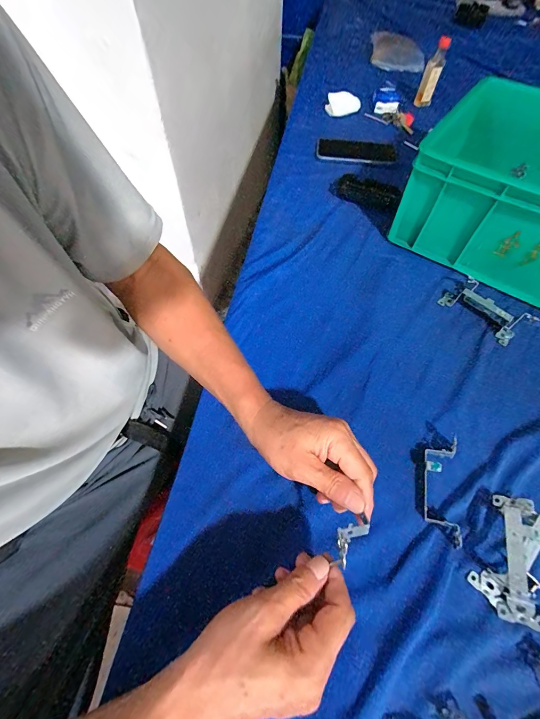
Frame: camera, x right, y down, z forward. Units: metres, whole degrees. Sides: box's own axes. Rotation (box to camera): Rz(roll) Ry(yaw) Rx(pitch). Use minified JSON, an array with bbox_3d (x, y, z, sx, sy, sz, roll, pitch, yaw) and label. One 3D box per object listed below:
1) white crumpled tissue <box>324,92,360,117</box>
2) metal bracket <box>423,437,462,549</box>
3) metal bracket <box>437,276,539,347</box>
[{"bbox_3d":[0.167,-0.586,0.721,0.079,0.037,0.036,15,60,8],"label":"white crumpled tissue"},{"bbox_3d":[0.175,0.131,0.321,0.034,0.020,0.101,10,59,5],"label":"metal bracket"},{"bbox_3d":[0.309,-0.076,0.445,0.060,0.028,0.107,-34,65,-19],"label":"metal bracket"}]

